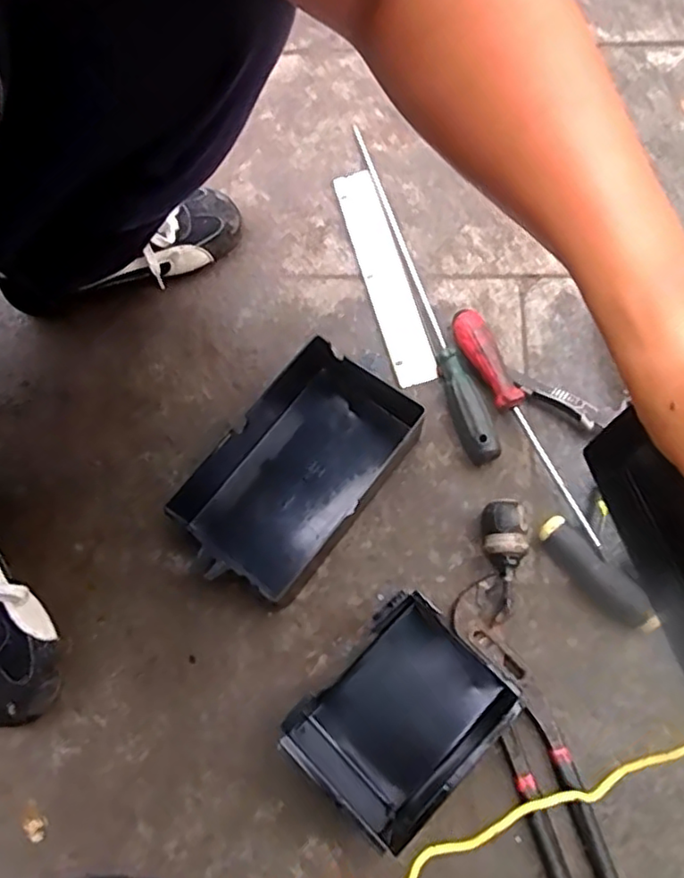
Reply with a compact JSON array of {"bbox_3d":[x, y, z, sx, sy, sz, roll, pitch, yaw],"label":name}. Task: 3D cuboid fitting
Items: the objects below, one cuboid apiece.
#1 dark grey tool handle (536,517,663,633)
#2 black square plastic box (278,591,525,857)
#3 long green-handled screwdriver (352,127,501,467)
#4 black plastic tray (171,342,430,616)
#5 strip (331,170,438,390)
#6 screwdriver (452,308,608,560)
[{"bbox_3d":[0.215,0.114,0.539,0.031,0.022,0.114,-39,75,-9],"label":"dark grey tool handle"},{"bbox_3d":[0.043,0.211,0.484,0.119,0.083,0.158,41,79,14],"label":"black square plastic box"},{"bbox_3d":[0.073,-0.161,0.629,0.027,0.028,0.393,-16,73,-2],"label":"long green-handled screwdriver"},{"bbox_3d":[-0.043,0.019,0.560,0.142,0.068,0.214,37,78,13],"label":"black plastic tray"},{"bbox_3d":[0.042,-0.170,0.647,0.041,0.009,0.250,-15,72,-2],"label":"strip"},{"bbox_3d":[0.168,-0.012,0.576,0.029,0.029,0.250,-27,73,-6],"label":"screwdriver"}]

